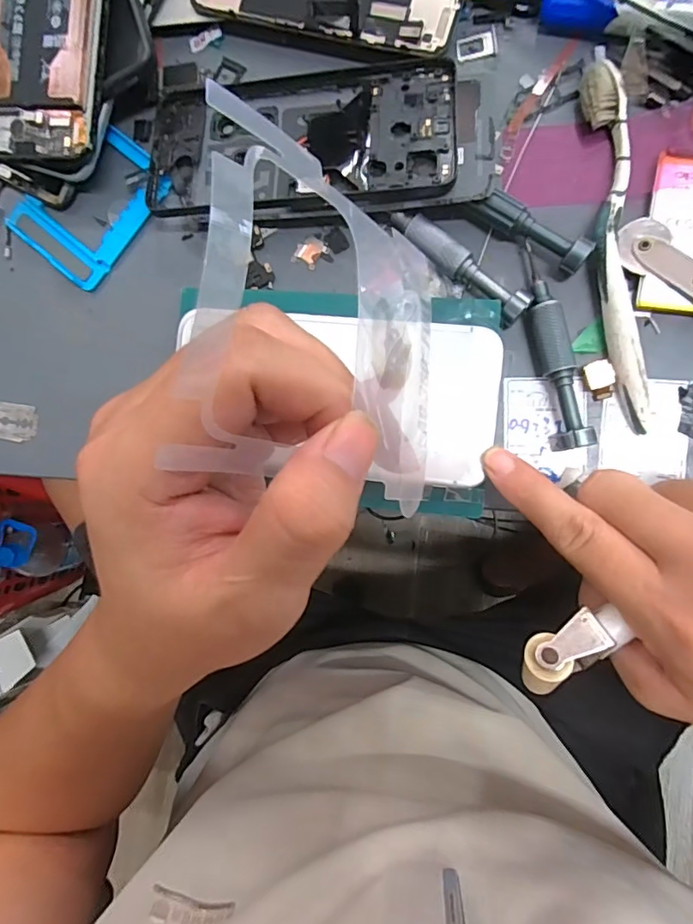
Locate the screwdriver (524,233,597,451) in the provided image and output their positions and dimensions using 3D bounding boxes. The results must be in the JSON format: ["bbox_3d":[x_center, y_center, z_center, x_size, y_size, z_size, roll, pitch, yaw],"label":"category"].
[{"bbox_3d":[0.101,-0.058,0.248,0.016,0.013,0.103,-12,86,7],"label":"screwdriver"}]

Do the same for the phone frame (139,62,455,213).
[{"bbox_3d":[-0.025,-0.172,0.269,0.161,0.009,0.077,3,82,11],"label":"phone frame"}]

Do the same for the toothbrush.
[{"bbox_3d":[0.131,-0.105,0.244,0.021,0.009,0.176,-4,87,8],"label":"toothbrush"}]

